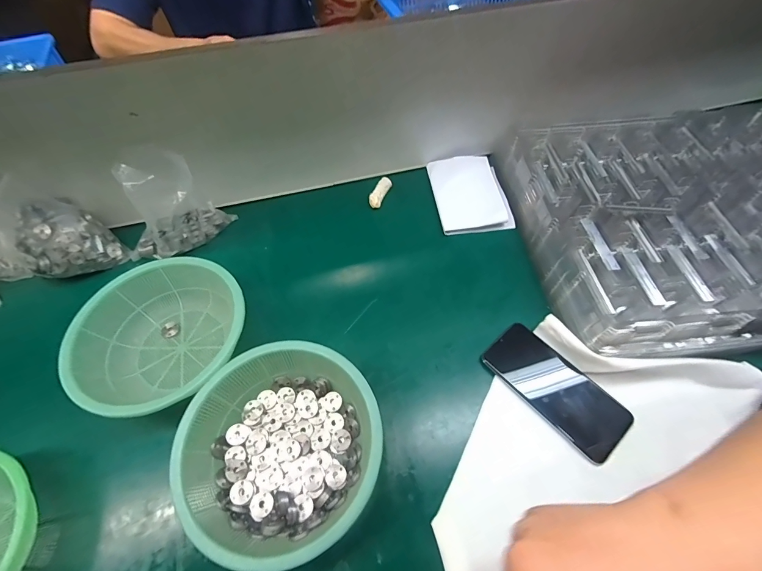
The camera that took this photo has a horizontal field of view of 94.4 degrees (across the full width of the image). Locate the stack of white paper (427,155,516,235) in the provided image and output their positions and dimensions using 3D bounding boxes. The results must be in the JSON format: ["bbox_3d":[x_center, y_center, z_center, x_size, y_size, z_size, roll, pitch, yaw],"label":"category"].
[{"bbox_3d":[0.139,-0.152,0.561,0.105,0.017,0.155,-6,58,-2],"label":"stack of white paper"}]

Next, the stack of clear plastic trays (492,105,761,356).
[{"bbox_3d":[0.427,-0.102,0.488,0.457,0.055,0.390,-6,58,-2],"label":"stack of clear plastic trays"}]

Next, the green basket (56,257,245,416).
[{"bbox_3d":[-0.249,0.059,0.414,0.186,0.065,0.181,-35,63,-19],"label":"green basket"}]

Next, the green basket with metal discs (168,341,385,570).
[{"bbox_3d":[-0.094,0.157,0.352,0.180,0.068,0.179,-1,58,1],"label":"green basket with metal discs"}]

